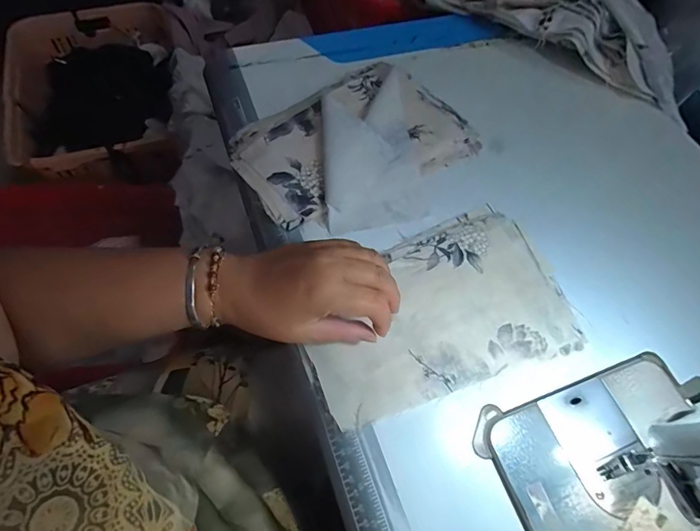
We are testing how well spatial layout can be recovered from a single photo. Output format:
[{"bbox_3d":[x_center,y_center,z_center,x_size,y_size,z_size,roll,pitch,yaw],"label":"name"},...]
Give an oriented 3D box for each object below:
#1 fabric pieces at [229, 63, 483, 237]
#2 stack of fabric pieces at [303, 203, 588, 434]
[{"bbox_3d":[0.009,-0.128,0.443,0.237,0.018,0.188,-35,69,-19],"label":"fabric pieces"},{"bbox_3d":[0.076,0.033,0.370,0.235,0.010,0.152,-16,64,-11],"label":"stack of fabric pieces"}]

